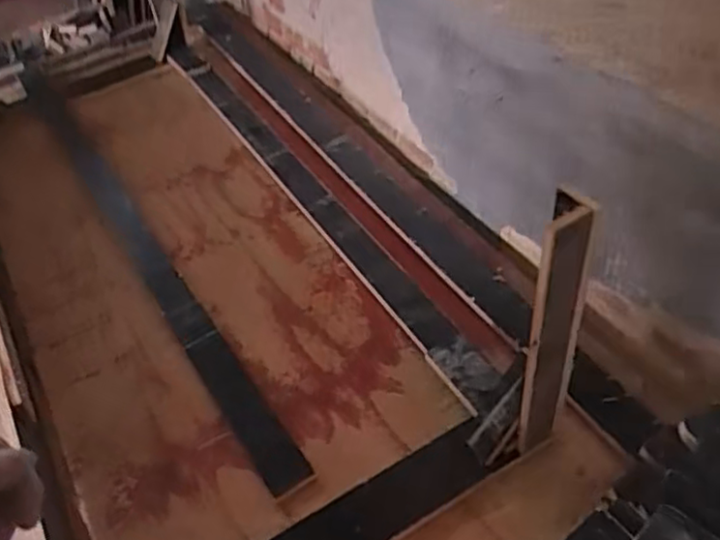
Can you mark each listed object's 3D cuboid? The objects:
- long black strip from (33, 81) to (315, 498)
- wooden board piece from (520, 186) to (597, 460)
[{"bbox_3d":[-0.388,-0.063,1.214,0.053,0.022,1.130,-28,51,-19],"label":"long black strip"},{"bbox_3d":[0.203,0.082,0.731,0.043,0.366,0.056,14,46,21],"label":"wooden board piece"}]

